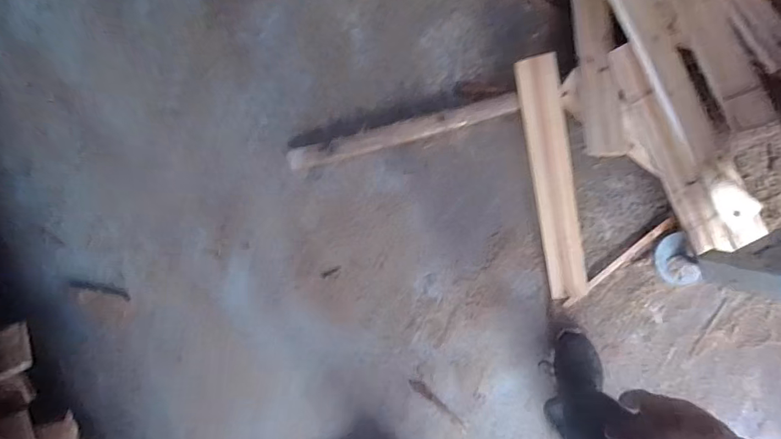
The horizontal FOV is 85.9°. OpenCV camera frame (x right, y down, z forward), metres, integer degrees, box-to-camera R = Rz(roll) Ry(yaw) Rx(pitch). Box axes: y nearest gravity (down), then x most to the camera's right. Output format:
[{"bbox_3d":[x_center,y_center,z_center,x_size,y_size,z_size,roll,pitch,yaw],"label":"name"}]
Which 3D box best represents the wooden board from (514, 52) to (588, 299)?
[{"bbox_3d":[0.332,-0.073,0.851,0.077,0.017,0.489,-10,102,16],"label":"wooden board"}]

